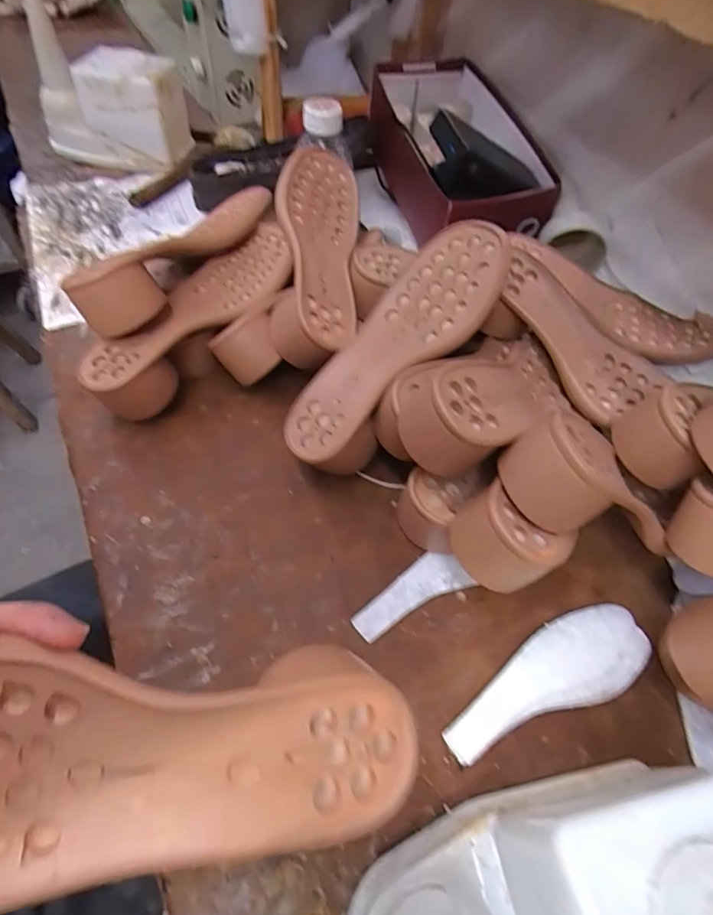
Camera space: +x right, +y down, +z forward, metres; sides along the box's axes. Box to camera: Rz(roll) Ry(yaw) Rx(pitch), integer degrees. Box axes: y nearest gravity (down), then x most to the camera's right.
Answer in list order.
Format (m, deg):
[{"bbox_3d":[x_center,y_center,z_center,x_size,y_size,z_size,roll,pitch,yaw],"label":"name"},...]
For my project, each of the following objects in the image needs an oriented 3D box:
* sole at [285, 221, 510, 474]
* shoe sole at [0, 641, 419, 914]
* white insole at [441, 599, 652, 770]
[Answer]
[{"bbox_3d":[0.034,-0.091,0.404,0.089,0.052,0.243,38,86,20],"label":"sole"},{"bbox_3d":[-0.094,0.120,0.189,0.237,0.046,0.086,4,82,-12],"label":"shoe sole"},{"bbox_3d":[0.134,0.153,0.332,0.166,0.011,0.055,-19,59,-16],"label":"white insole"}]

